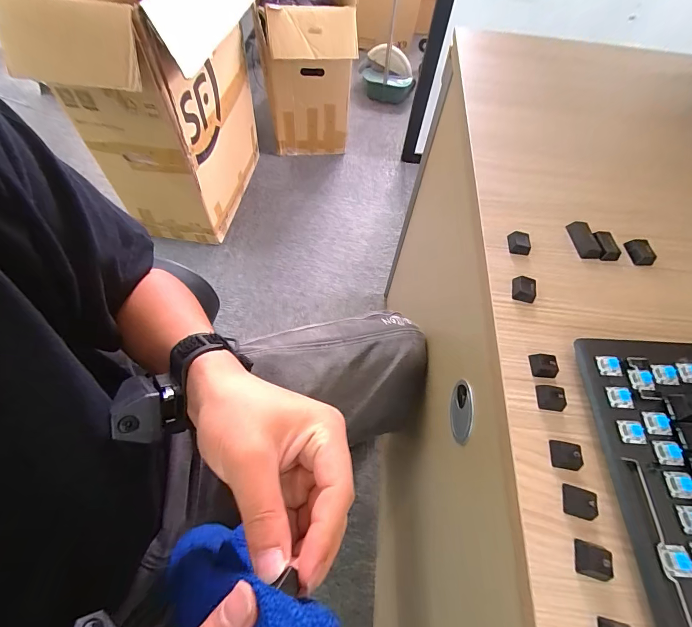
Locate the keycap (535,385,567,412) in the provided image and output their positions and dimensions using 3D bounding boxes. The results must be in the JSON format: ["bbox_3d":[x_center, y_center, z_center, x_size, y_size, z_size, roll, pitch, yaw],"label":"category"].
[{"bbox_3d":[0.150,0.061,0.261,0.018,0.007,0.018,3,60,-1],"label":"keycap"}]

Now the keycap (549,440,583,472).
[{"bbox_3d":[0.148,0.095,0.240,0.019,0.009,0.017,9,60,3],"label":"keycap"}]

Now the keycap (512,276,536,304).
[{"bbox_3d":[0.155,-0.021,0.311,0.019,0.009,0.022,16,61,7],"label":"keycap"}]

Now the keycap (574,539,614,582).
[{"bbox_3d":[0.145,0.145,0.210,0.017,0.008,0.017,14,61,6],"label":"keycap"}]

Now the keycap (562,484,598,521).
[{"bbox_3d":[0.148,0.119,0.226,0.017,0.009,0.017,15,61,6],"label":"keycap"}]

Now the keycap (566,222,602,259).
[{"bbox_3d":[0.230,-0.071,0.348,0.020,0.007,0.042,-1,60,-3],"label":"keycap"}]

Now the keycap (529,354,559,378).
[{"bbox_3d":[0.151,0.040,0.274,0.019,0.007,0.017,5,60,0],"label":"keycap"}]

